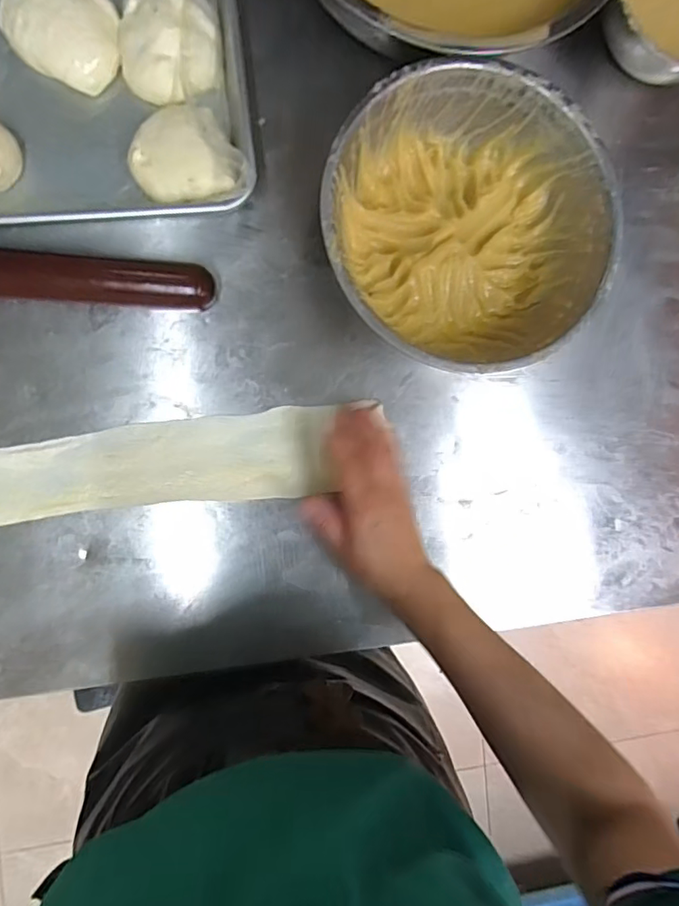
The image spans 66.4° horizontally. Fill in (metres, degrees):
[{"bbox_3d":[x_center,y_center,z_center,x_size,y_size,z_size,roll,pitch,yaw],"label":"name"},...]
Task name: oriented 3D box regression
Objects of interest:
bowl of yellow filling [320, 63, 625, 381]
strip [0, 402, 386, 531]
[{"bbox_3d":[0.108,-0.194,0.453,0.242,0.079,0.240,-1,94,-9],"label":"bowl of yellow filling"},{"bbox_3d":[-0.230,0.021,0.444,0.438,0.014,0.104,-2,92,-7],"label":"strip"}]

